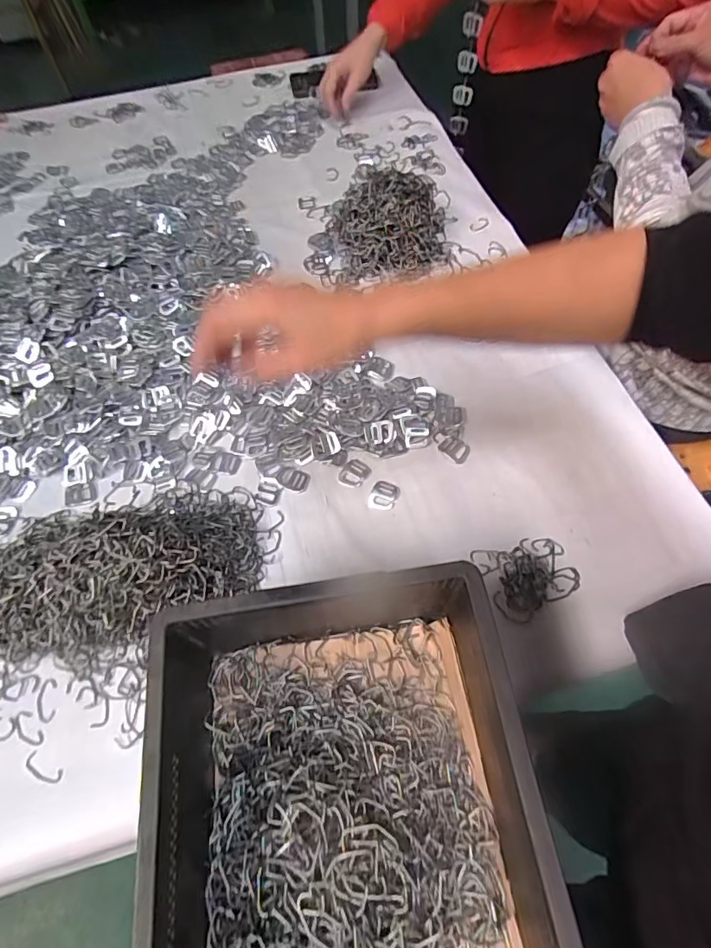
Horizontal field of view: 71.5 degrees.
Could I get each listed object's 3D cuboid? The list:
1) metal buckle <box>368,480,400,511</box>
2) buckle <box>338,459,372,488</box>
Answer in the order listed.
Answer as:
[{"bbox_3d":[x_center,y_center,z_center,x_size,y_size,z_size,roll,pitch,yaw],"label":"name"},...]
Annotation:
[{"bbox_3d":[0.031,0.024,0.541,0.029,0.004,0.035,24,64,14],"label":"metal buckle"},{"bbox_3d":[-0.002,0.000,0.551,0.027,0.004,0.033,38,68,20],"label":"buckle"}]

